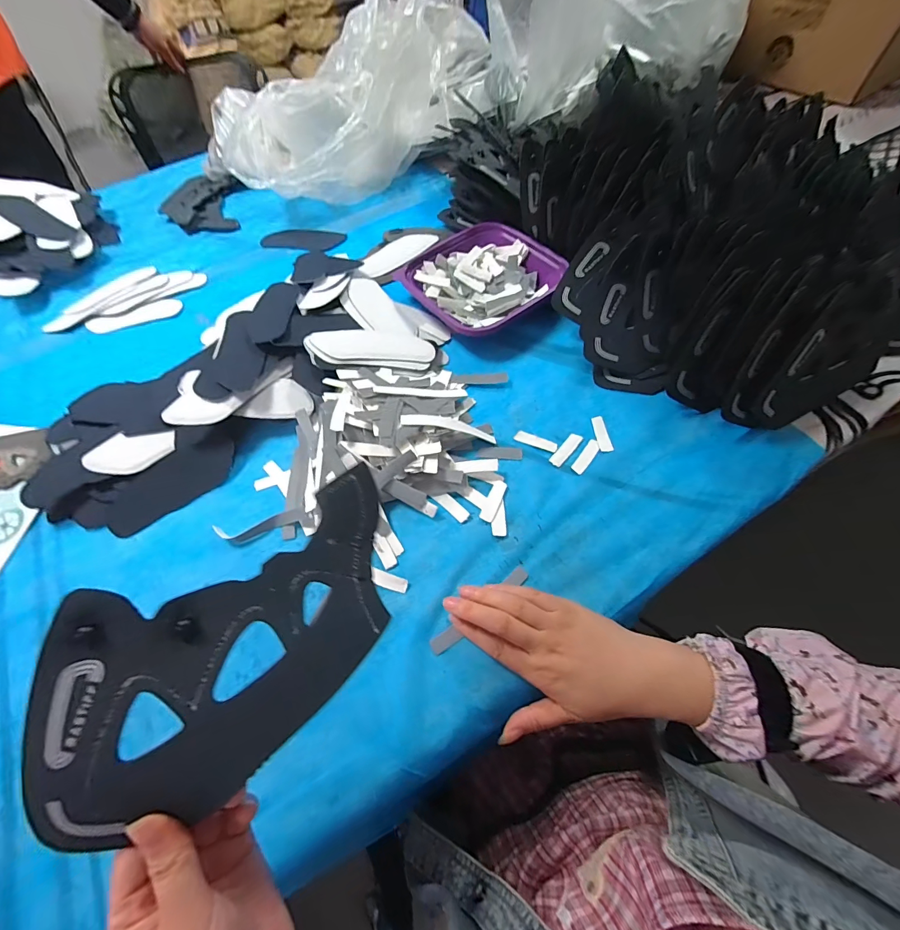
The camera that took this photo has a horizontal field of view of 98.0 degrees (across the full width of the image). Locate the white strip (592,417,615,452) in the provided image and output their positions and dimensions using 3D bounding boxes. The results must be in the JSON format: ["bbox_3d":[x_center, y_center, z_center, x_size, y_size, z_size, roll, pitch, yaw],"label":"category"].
[{"bbox_3d":[0.169,-0.035,0.434,0.014,0.004,0.046,-5,59,1],"label":"white strip"}]

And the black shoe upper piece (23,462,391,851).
[{"bbox_3d":[-0.112,0.097,0.211,0.195,0.009,0.118,-26,86,-20],"label":"black shoe upper piece"}]

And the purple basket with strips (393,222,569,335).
[{"bbox_3d":[0.044,-0.256,0.537,0.181,0.042,0.189,-42,65,-19],"label":"purple basket with strips"}]

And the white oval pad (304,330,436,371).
[{"bbox_3d":[-0.098,-0.147,0.489,0.151,0.007,0.075,-3,55,-14],"label":"white oval pad"}]

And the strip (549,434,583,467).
[{"bbox_3d":[0.127,-0.018,0.426,0.015,0.004,0.047,37,68,22],"label":"strip"}]

